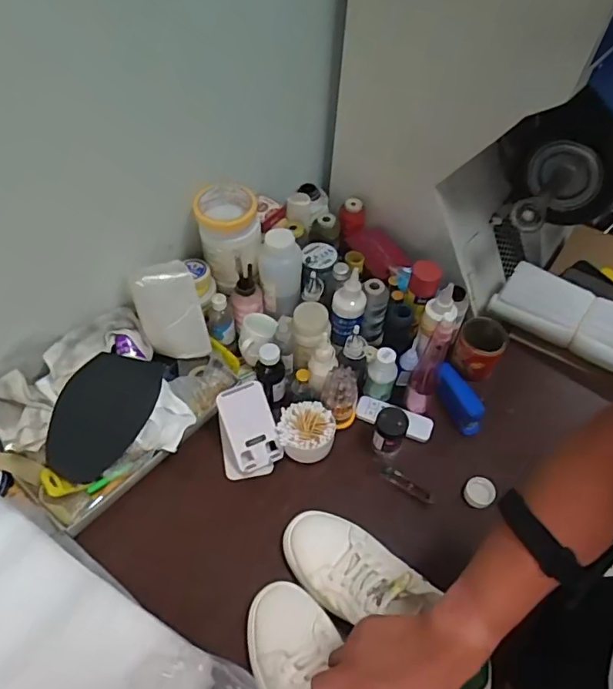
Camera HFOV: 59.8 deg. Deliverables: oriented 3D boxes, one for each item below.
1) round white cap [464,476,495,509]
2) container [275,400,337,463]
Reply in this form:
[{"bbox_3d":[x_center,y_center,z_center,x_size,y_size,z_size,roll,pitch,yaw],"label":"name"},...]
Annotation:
[{"bbox_3d":[0.249,0.211,0.765,0.040,0.014,0.043,1,52,-2],"label":"round white cap"},{"bbox_3d":[-0.001,0.133,0.789,0.082,0.057,0.079,1,52,-2],"label":"container"}]

